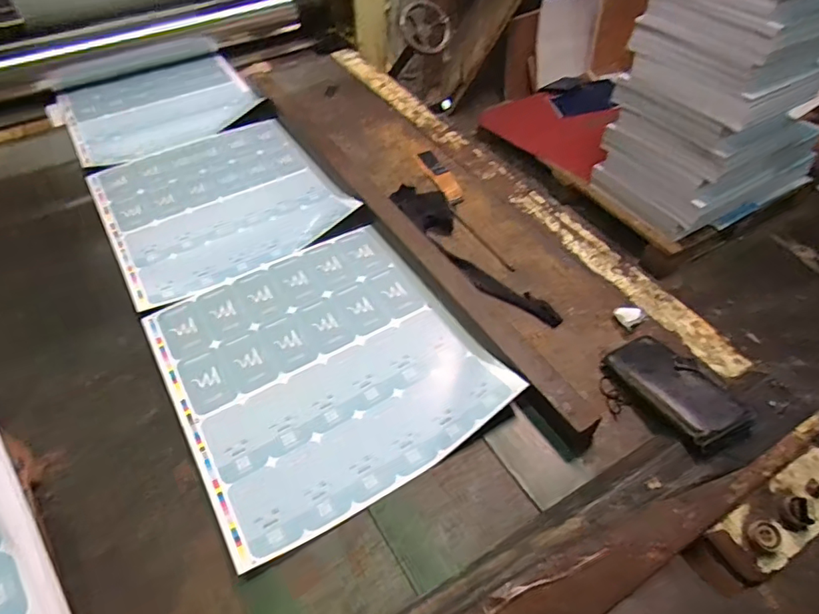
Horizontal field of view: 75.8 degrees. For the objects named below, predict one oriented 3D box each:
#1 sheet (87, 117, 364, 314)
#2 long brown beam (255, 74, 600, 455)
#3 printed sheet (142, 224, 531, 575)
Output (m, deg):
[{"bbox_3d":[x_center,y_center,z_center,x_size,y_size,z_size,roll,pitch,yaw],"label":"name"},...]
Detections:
[{"bbox_3d":[-0.326,-0.188,0.892,0.353,0.029,0.381,-26,54,-20],"label":"sheet"},{"bbox_3d":[-0.043,-0.154,0.838,0.050,0.047,0.922,-26,54,-20],"label":"long brown beam"},{"bbox_3d":[-0.114,0.063,0.669,0.349,0.019,0.381,-26,54,-20],"label":"printed sheet"}]

